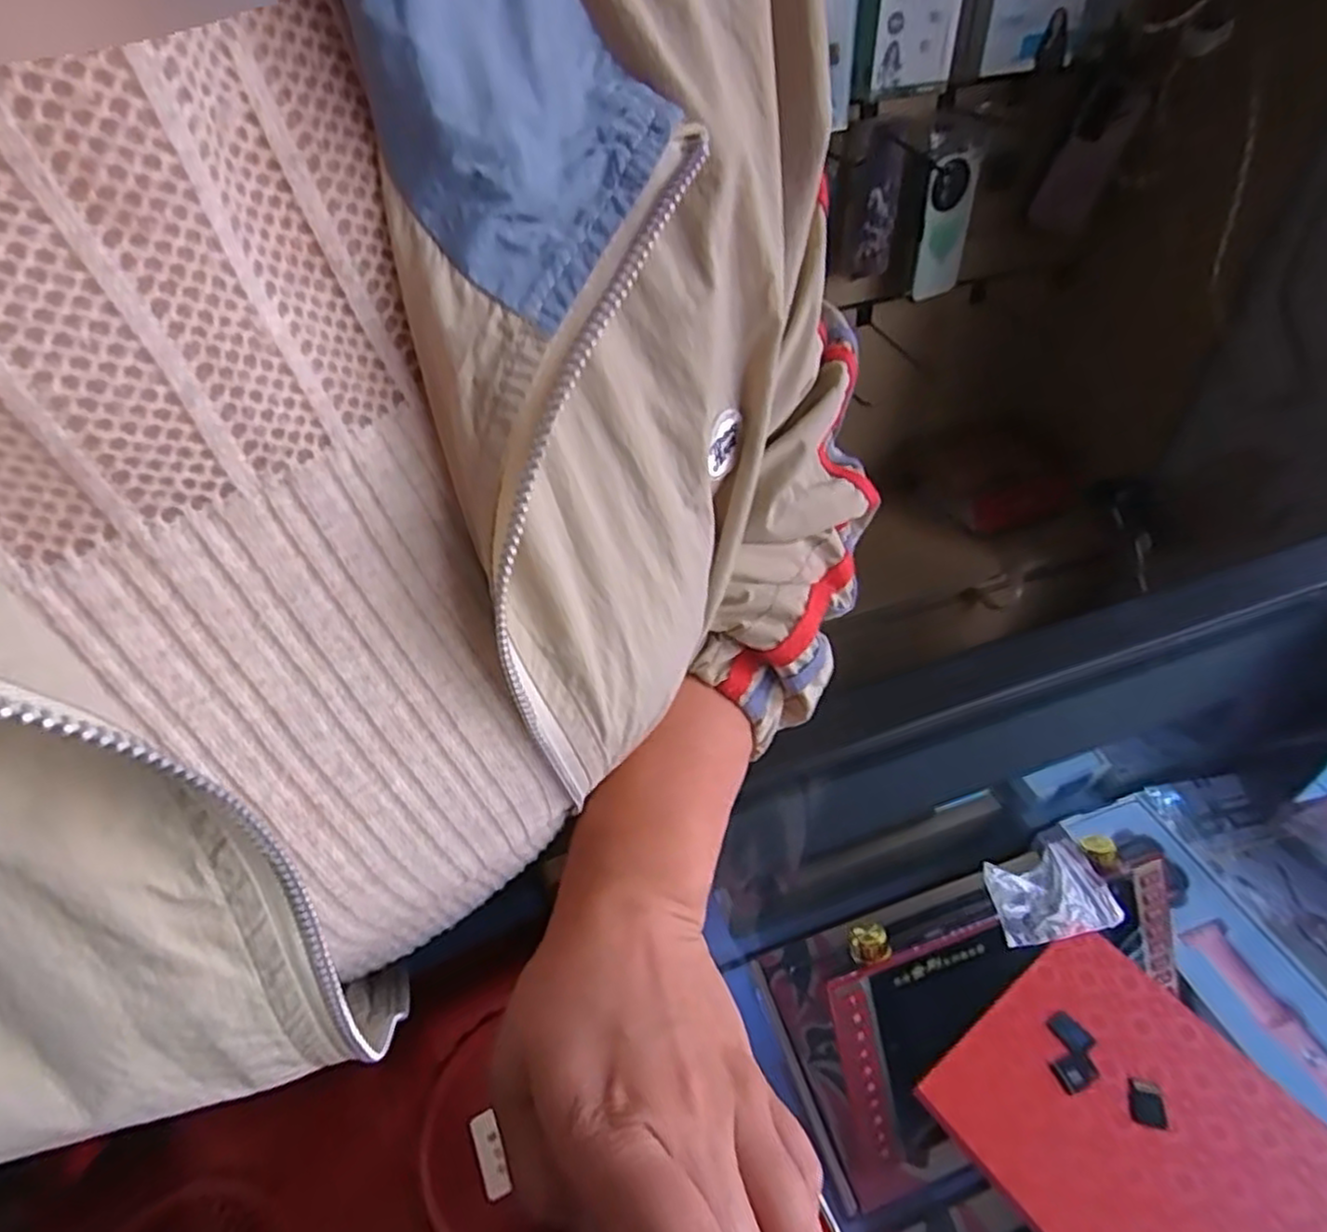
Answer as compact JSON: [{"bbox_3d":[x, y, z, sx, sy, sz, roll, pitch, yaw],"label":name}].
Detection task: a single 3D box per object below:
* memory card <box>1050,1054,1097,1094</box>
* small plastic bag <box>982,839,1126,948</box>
[{"bbox_3d":[0.157,0.174,0.282,0.014,0.004,0.011,-18,44,-4],"label":"memory card"},{"bbox_3d":[0.170,0.123,0.330,0.057,0.010,0.039,-13,47,-7],"label":"small plastic bag"}]

